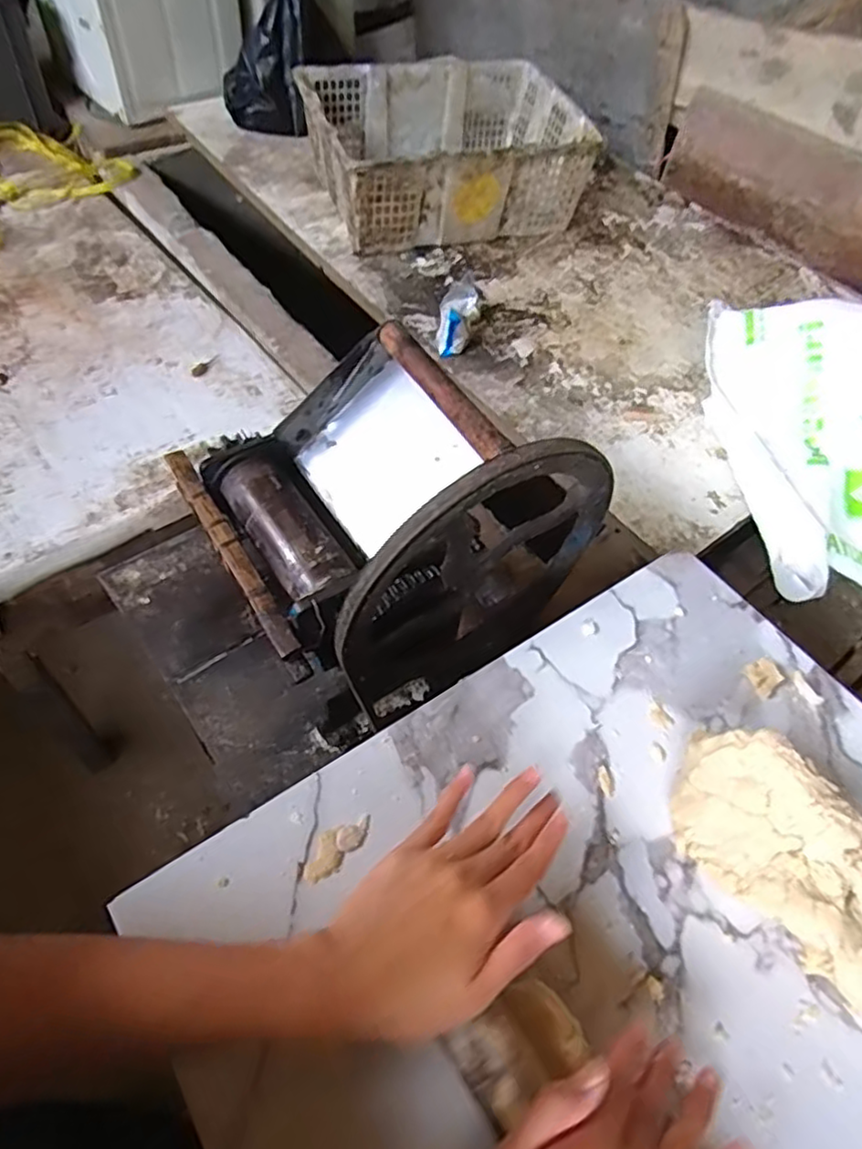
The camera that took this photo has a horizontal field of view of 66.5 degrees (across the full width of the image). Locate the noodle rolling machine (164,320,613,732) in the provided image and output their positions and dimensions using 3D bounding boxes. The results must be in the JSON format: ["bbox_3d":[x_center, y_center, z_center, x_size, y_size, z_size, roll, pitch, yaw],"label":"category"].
[{"bbox_3d":[-0.035,-0.063,0.565,0.290,0.244,0.251,-27,63,-22],"label":"noodle rolling machine"}]

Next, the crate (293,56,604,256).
[{"bbox_3d":[0.023,-0.780,1.232,0.478,0.175,0.342,-15,59,-15],"label":"crate"}]

